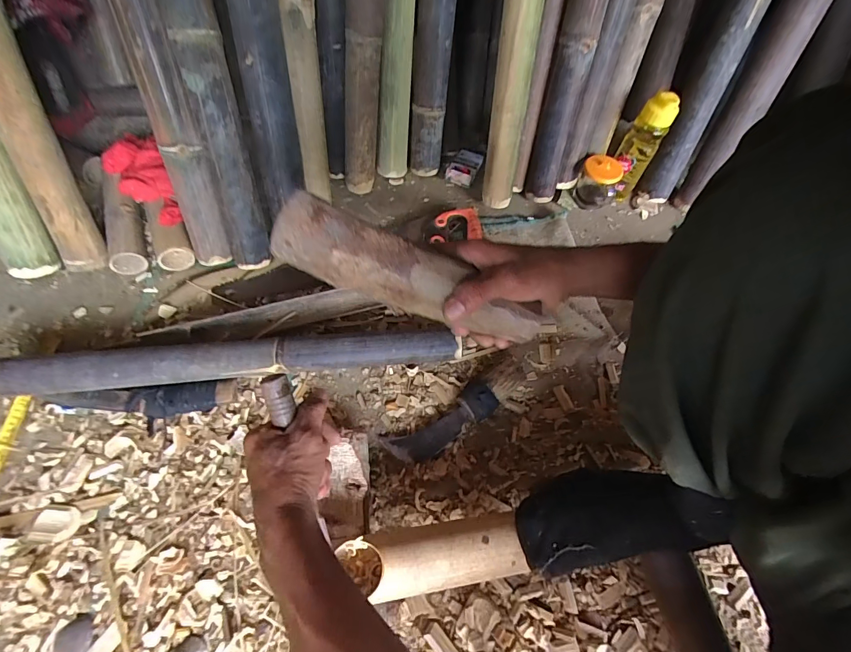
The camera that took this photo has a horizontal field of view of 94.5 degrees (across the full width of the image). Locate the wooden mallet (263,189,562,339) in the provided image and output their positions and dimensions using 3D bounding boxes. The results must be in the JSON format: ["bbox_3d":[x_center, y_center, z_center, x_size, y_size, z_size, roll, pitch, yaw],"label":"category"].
[{"bbox_3d":[-0.010,-0.044,0.358,0.248,0.049,0.050,22,57,-9],"label":"wooden mallet"}]

